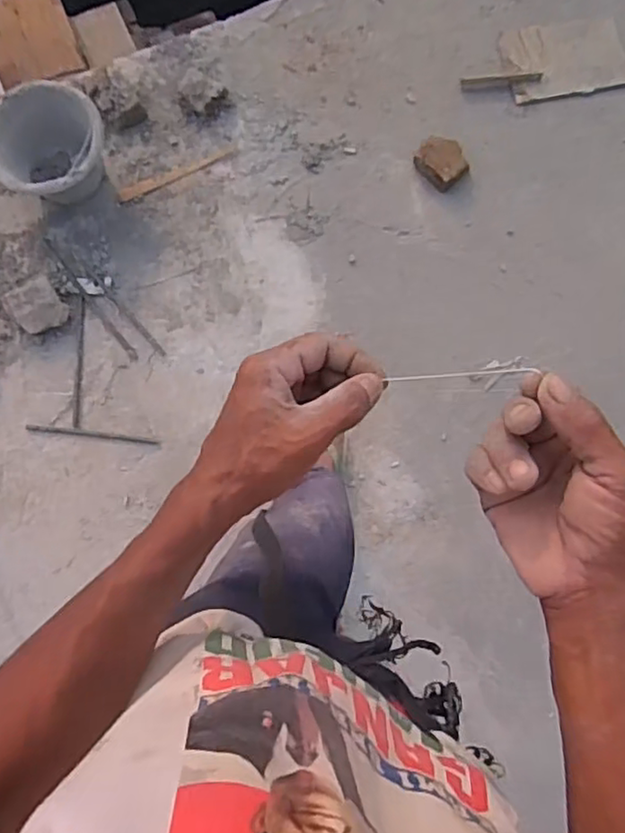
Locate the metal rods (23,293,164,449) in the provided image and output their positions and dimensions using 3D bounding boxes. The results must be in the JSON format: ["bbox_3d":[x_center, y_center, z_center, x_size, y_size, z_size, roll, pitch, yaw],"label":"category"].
[{"bbox_3d":[-0.468,-0.105,1.422,0.274,0.007,0.309,8,83,-9],"label":"metal rods"}]

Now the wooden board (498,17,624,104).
[{"bbox_3d":[0.636,-0.891,1.566,0.319,0.026,0.206,-12,84,-6],"label":"wooden board"}]

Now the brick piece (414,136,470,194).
[{"bbox_3d":[0.304,-0.602,1.489,0.111,0.050,0.125,-34,83,-6],"label":"brick piece"}]

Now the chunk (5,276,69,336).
[{"bbox_3d":[-0.613,-0.240,1.407,0.109,0.061,0.115,0,81,-1],"label":"chunk"}]

